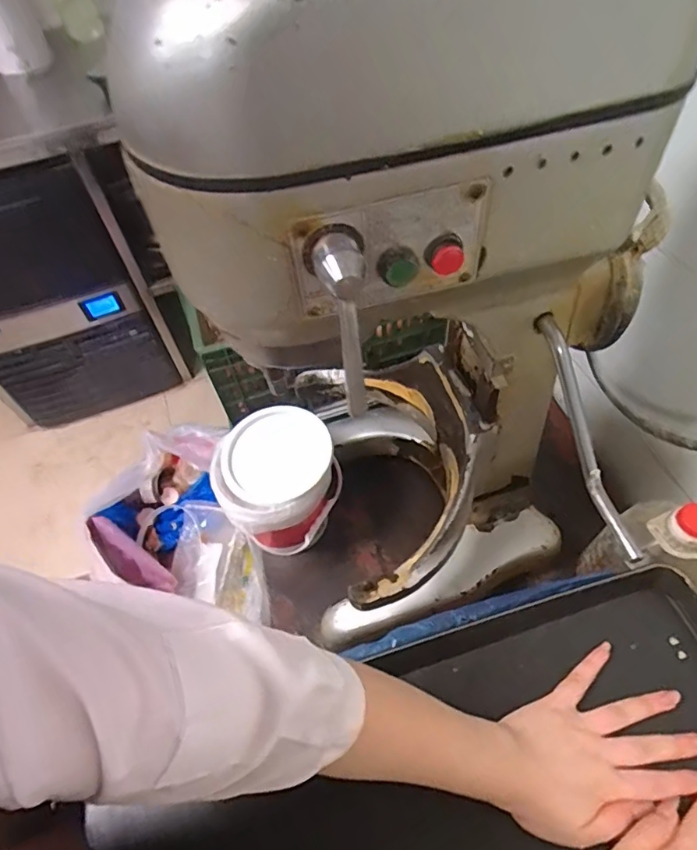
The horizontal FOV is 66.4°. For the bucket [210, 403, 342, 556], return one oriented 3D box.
[{"bbox_3d":[-0.114,0.100,0.898,0.189,0.175,0.178,-3,54,3],"label":"bucket"}]

